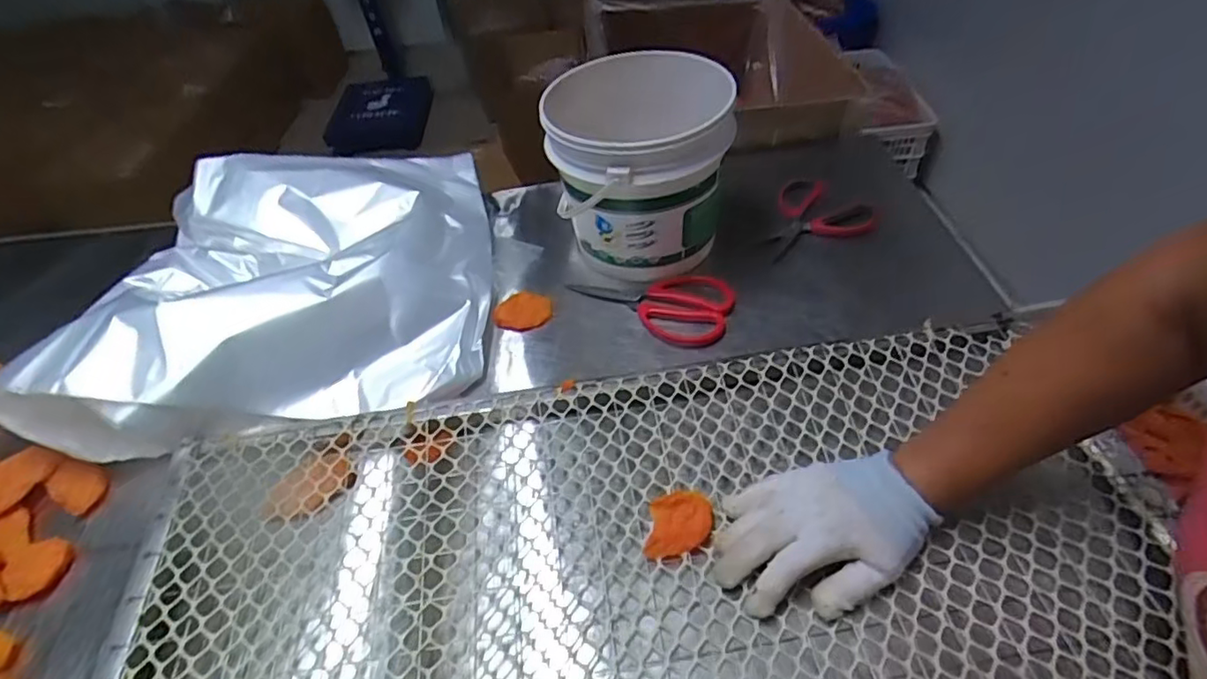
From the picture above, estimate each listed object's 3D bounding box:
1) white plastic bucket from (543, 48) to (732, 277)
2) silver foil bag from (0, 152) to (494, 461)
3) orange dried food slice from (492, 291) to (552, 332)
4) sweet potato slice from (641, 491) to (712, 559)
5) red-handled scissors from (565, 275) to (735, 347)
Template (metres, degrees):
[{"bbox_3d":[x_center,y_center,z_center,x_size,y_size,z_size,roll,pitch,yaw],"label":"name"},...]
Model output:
[{"bbox_3d":[0.038,-0.190,0.680,0.183,0.189,0.194,-2,47,2],"label":"white plastic bucket"},{"bbox_3d":[-0.334,-0.088,0.658,0.402,0.089,0.400,-9,48,-5],"label":"silver foil bag"},{"bbox_3d":[-0.088,-0.032,0.655,0.063,0.010,0.046,-7,47,-3],"label":"orange dried food slice"},{"bbox_3d":[0.059,0.146,0.483,0.060,0.013,0.044,-11,48,-7],"label":"sweet potato slice"},{"bbox_3d":[0.049,-0.040,0.648,0.172,0.013,0.093,9,49,11],"label":"red-handled scissors"}]

